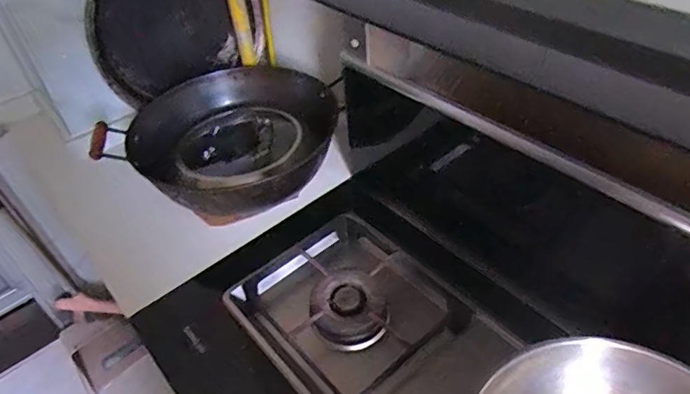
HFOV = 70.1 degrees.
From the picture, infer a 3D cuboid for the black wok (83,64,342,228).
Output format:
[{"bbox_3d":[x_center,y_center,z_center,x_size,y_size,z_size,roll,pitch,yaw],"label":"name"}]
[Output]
[{"bbox_3d":[-0.224,-0.104,0.974,0.353,0.162,0.378,-3,43,3],"label":"black wok"}]

